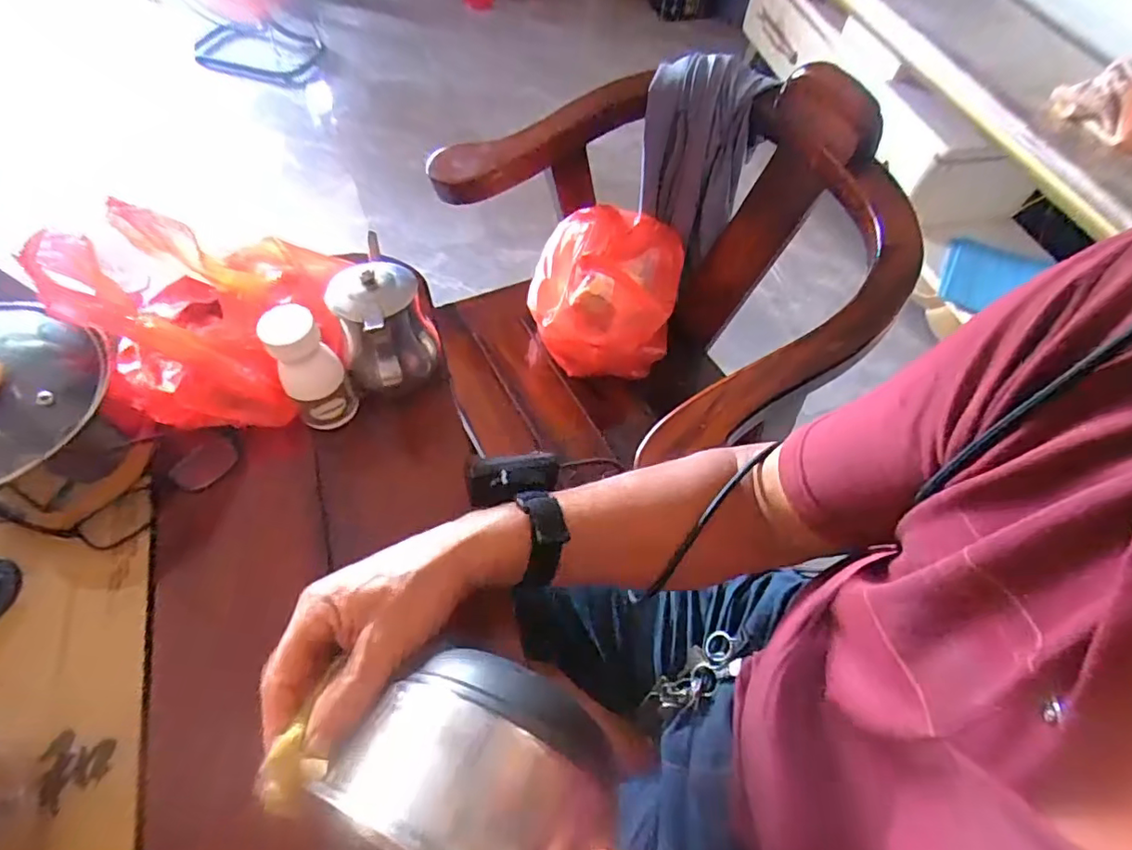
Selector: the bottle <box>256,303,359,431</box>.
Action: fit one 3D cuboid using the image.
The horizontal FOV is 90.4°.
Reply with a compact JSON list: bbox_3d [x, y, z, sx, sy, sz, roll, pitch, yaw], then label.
[{"bbox_3d":[-0.206,-0.043,0.452,0.045,0.102,0.043,-29,65,-19],"label":"bottle"}]

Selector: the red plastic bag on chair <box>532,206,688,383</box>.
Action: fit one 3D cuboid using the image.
[{"bbox_3d":[0.057,-0.192,0.826,0.198,0.163,0.197,10,59,2],"label":"red plastic bag on chair"}]

